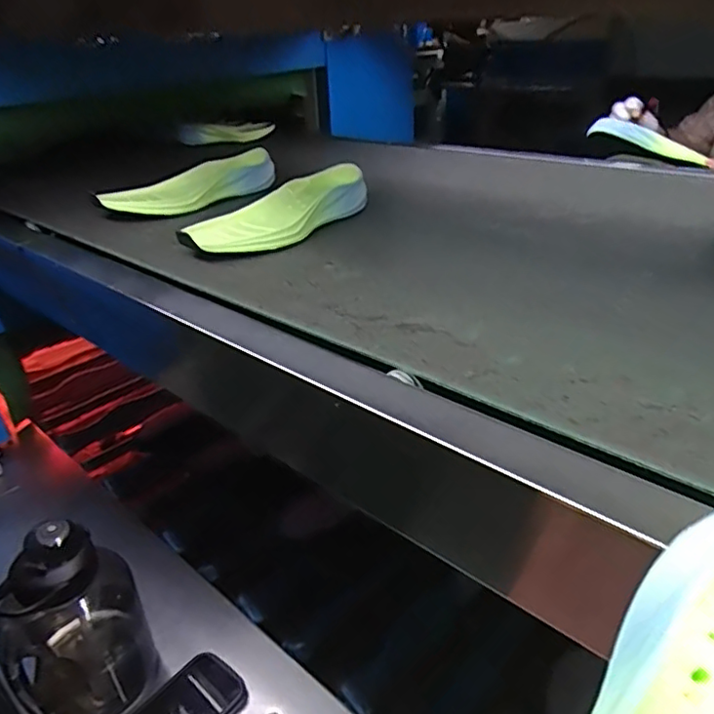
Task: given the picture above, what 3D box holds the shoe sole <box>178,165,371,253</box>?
[{"bbox_3d":[-0.091,-0.177,0.728,0.089,0.056,0.267,18,35,33],"label":"shoe sole"}]

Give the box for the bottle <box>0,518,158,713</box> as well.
[{"bbox_3d":[-0.294,0.274,0.617,0.124,0.225,0.097,-20,34,-23],"label":"bottle"}]

